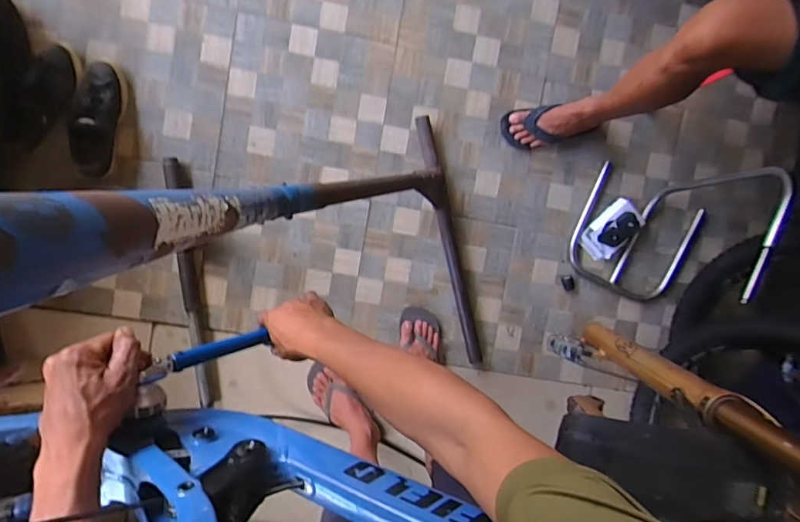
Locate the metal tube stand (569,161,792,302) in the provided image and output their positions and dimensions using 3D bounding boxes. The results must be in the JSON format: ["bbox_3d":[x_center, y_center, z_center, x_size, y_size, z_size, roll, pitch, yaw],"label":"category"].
[{"bbox_3d":[0.699,-0.053,1.103,0.358,0.462,0.351,0,96,-5],"label":"metal tube stand"}]

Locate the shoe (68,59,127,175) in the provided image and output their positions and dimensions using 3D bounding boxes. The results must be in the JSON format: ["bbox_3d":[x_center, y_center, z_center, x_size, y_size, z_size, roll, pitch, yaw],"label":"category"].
[{"bbox_3d":[-0.722,-0.339,1.106,0.100,0.079,0.266,12,94,-6],"label":"shoe"}]

